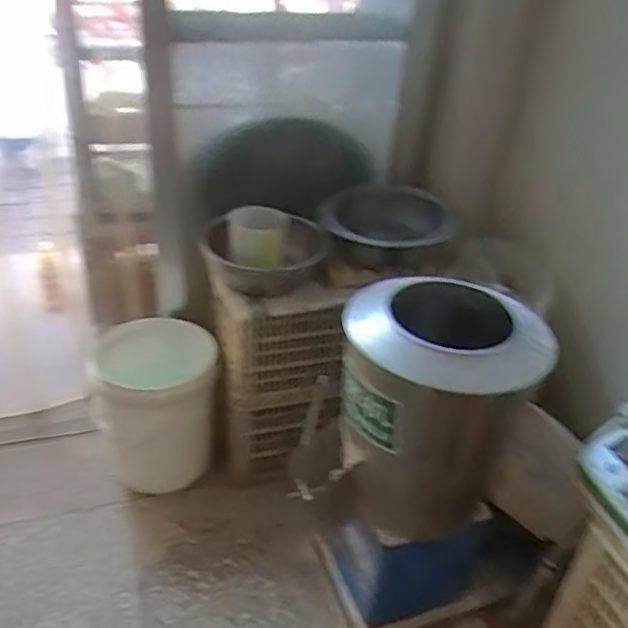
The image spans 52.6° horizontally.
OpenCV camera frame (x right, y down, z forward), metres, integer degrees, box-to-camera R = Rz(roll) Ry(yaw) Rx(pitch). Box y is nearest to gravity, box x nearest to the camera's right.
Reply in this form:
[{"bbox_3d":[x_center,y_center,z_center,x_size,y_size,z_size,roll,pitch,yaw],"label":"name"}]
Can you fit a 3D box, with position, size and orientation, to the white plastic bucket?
[{"bbox_3d":[-0.411,0.232,1.662,0.300,0.356,0.296,-6,33,-17],"label":"white plastic bucket"}]

